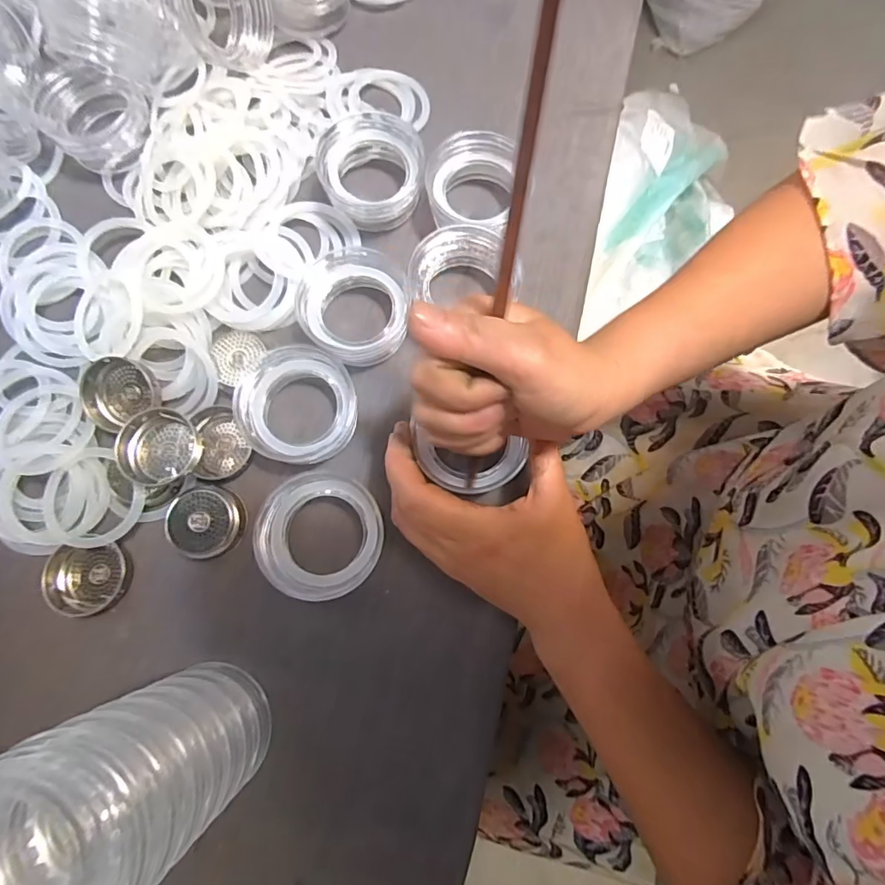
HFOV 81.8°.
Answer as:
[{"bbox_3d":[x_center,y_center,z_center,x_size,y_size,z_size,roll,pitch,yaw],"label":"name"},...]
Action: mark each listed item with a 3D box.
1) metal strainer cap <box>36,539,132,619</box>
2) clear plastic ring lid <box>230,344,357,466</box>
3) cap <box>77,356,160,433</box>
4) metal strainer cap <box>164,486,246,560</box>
[{"bbox_3d":[-0.207,0.079,0.295,0.041,0.017,0.039,0,78,0],"label":"metal strainer cap"},{"bbox_3d":[-0.089,-0.024,0.307,0.071,0.018,0.072,0,78,0],"label":"clear plastic ring lid"},{"bbox_3d":[-0.197,-0.029,0.312,0.038,0.017,0.044,24,79,5],"label":"cap"},{"bbox_3d":[-0.140,0.047,0.301,0.040,0.012,0.041,0,78,0],"label":"metal strainer cap"}]

